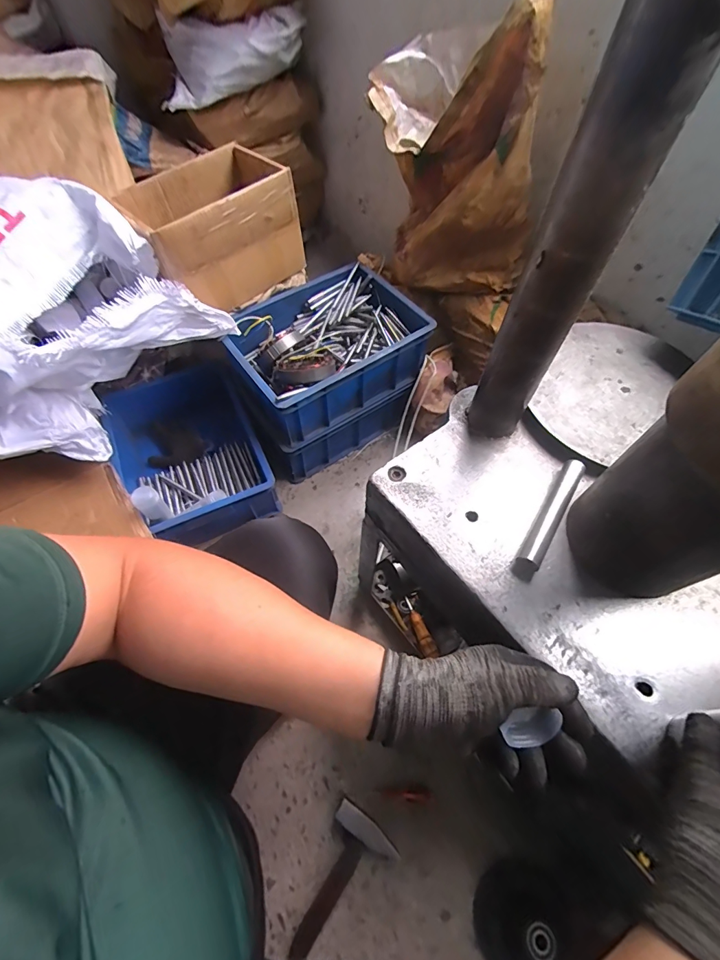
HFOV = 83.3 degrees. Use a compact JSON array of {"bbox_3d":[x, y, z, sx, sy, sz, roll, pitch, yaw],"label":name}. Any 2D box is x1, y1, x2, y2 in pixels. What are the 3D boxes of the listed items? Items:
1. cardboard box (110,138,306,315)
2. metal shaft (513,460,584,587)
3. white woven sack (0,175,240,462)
[{"bbox_3d":[-0.308,-0.521,0.858,0.318,0.193,0.204,-38,67,-21],"label":"cardboard box"},{"bbox_3d":[0.217,0.042,0.459,0.025,0.021,0.162,31,63,16],"label":"metal shaft"},{"bbox_3d":[-0.643,-0.290,0.739,0.658,0.266,0.427,17,60,8],"label":"white woven sack"}]

